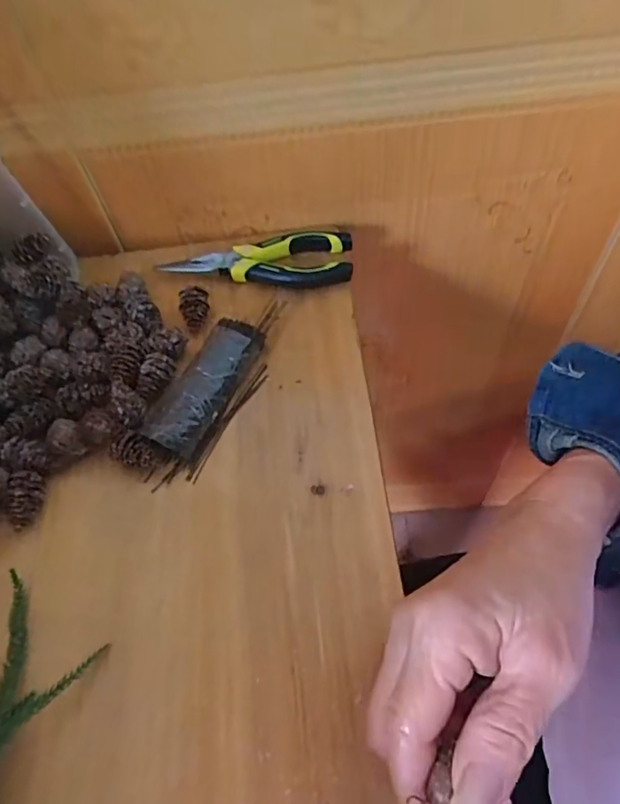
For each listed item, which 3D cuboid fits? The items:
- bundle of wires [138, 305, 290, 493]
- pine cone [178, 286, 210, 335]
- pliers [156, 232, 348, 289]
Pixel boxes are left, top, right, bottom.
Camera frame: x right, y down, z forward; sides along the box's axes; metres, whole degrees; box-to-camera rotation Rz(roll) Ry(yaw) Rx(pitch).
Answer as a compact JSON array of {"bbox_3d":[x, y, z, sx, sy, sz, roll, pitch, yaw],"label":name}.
[{"bbox_3d":[-0.065,-0.015,0.357,0.045,0.022,0.149,21,62,18],"label":"bundle of wires"},{"bbox_3d":[-0.088,-0.073,0.398,0.021,0.016,0.030,-10,57,0],"label":"pine cone"},{"bbox_3d":[-0.043,-0.115,0.421,0.151,0.012,0.050,-2,57,5],"label":"pliers"}]

